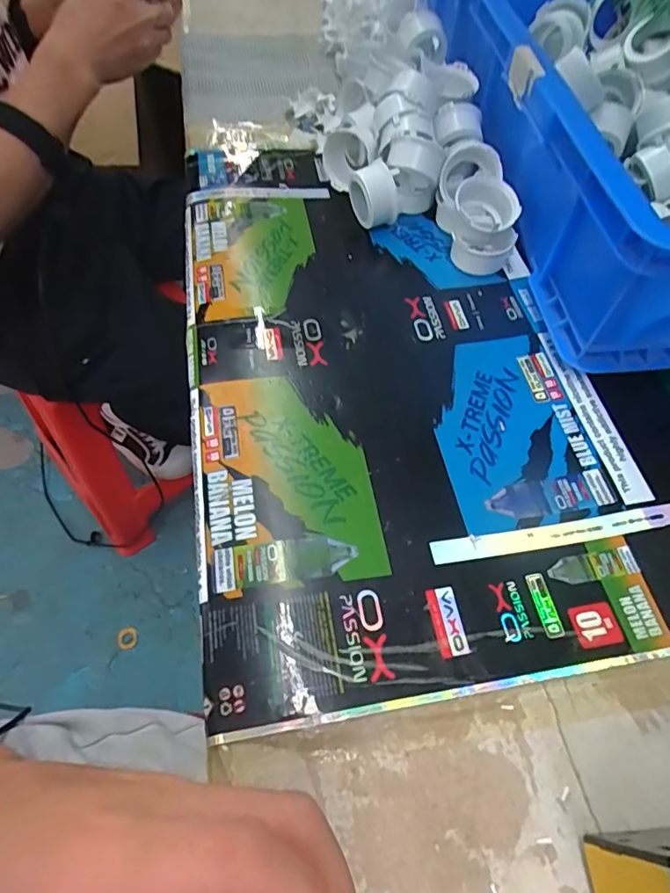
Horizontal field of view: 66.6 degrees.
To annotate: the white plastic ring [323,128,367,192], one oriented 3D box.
[{"bbox_3d":[0.009,-0.283,0.504,0.041,0.045,0.041,1,58,-2],"label":"white plastic ring"}]

